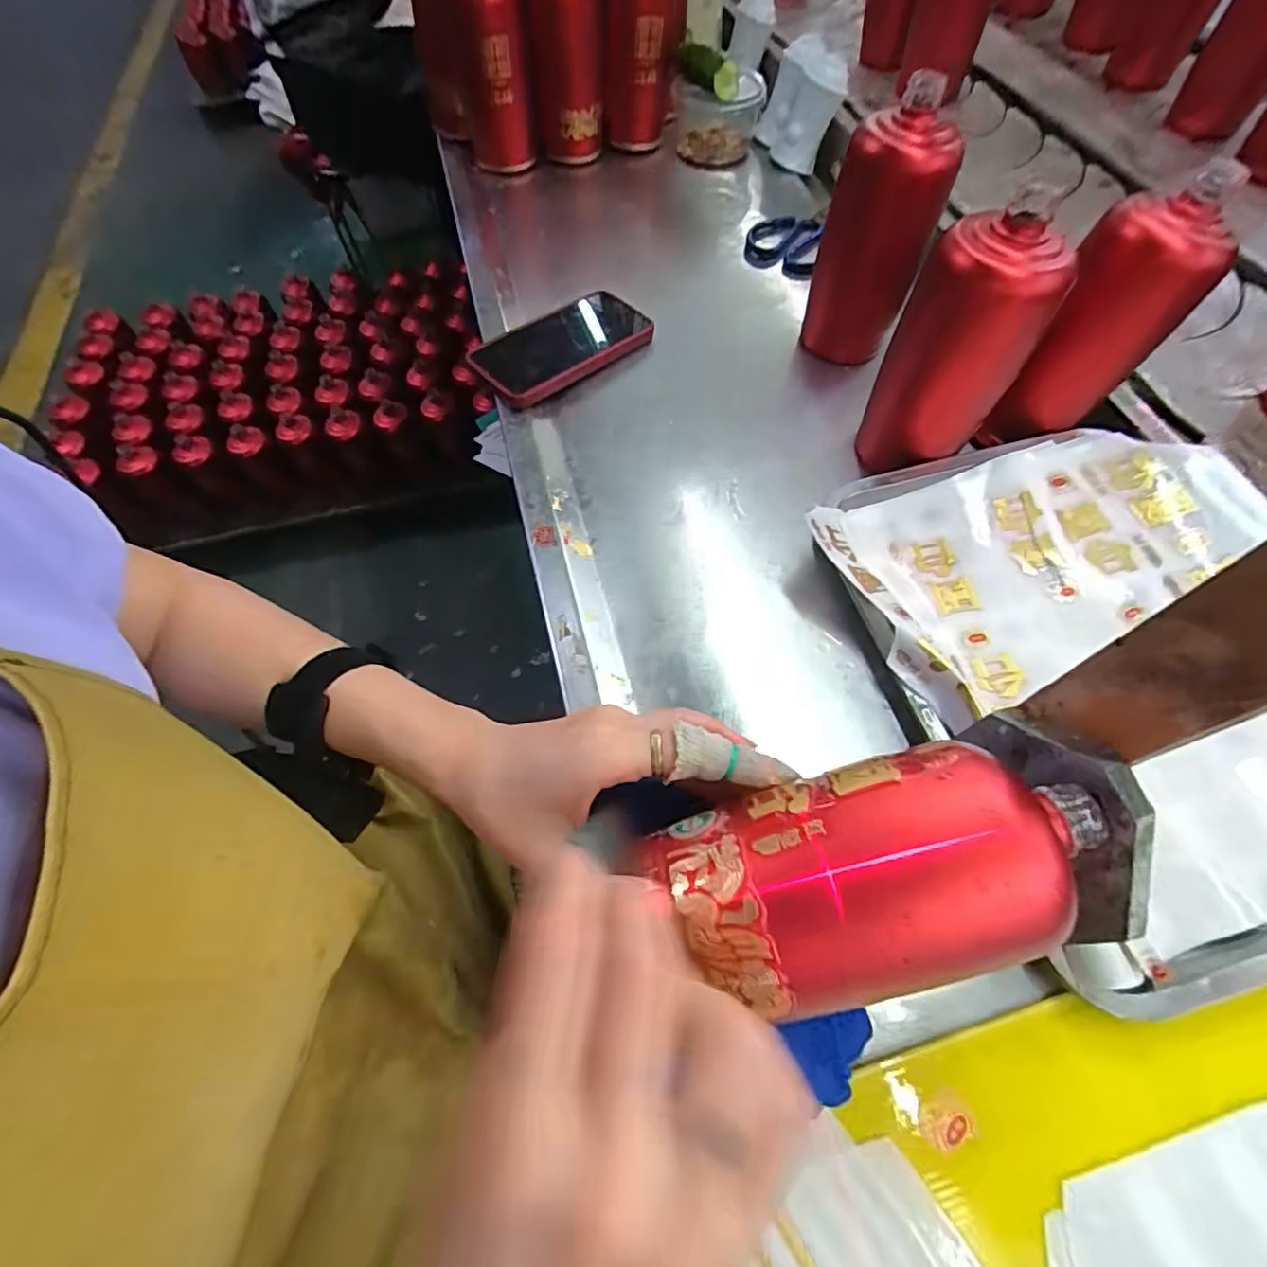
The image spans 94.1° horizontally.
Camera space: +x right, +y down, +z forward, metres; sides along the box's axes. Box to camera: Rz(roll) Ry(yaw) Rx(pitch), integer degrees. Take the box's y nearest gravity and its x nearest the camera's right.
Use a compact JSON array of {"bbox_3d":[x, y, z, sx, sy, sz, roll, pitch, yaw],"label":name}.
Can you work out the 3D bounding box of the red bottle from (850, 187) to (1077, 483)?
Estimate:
[{"bbox_3d":[0.221,-0.195,0.402,0.069,0.159,0.067,-15,61,-6],"label":"red bottle"}]

